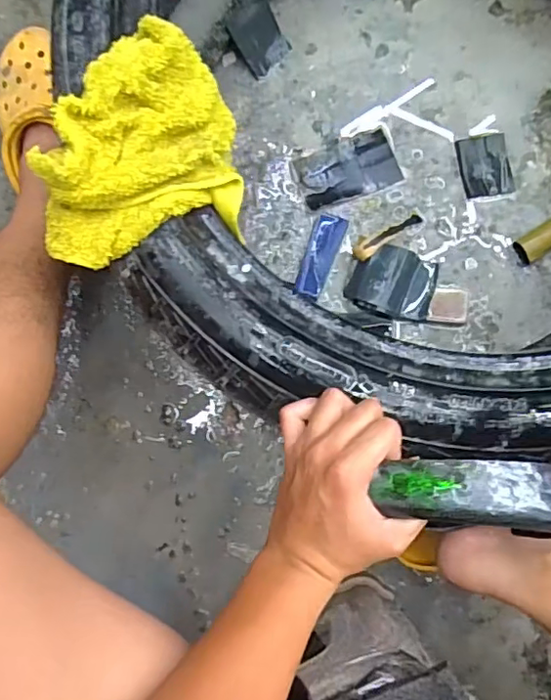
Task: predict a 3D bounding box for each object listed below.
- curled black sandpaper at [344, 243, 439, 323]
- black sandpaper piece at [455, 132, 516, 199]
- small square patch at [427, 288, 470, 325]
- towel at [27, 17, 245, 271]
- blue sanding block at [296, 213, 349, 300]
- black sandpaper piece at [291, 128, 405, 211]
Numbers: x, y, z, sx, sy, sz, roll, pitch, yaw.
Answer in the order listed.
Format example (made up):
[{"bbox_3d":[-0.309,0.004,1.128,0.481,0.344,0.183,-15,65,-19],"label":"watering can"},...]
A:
[{"bbox_3d":[0.133,-0.075,0.637,0.094,0.028,0.075,18,85,2],"label":"curled black sandpaper"},{"bbox_3d":[0.246,-0.216,0.665,0.057,0.005,0.072,-10,84,0],"label":"black sandpaper piece"},{"bbox_3d":[0.197,-0.050,0.643,0.045,0.010,0.038,4,84,1],"label":"small square patch"},{"bbox_3d":[-0.100,-0.147,0.405,0.139,0.081,0.161,-7,84,0],"label":"towel"},{"bbox_3d":[0.052,-0.106,0.649,0.032,0.019,0.100,20,85,3],"label":"blue sanding block"},{"bbox_3d":[0.084,-0.212,0.664,0.116,0.004,0.068,-19,84,-1],"label":"black sandpaper piece"}]

